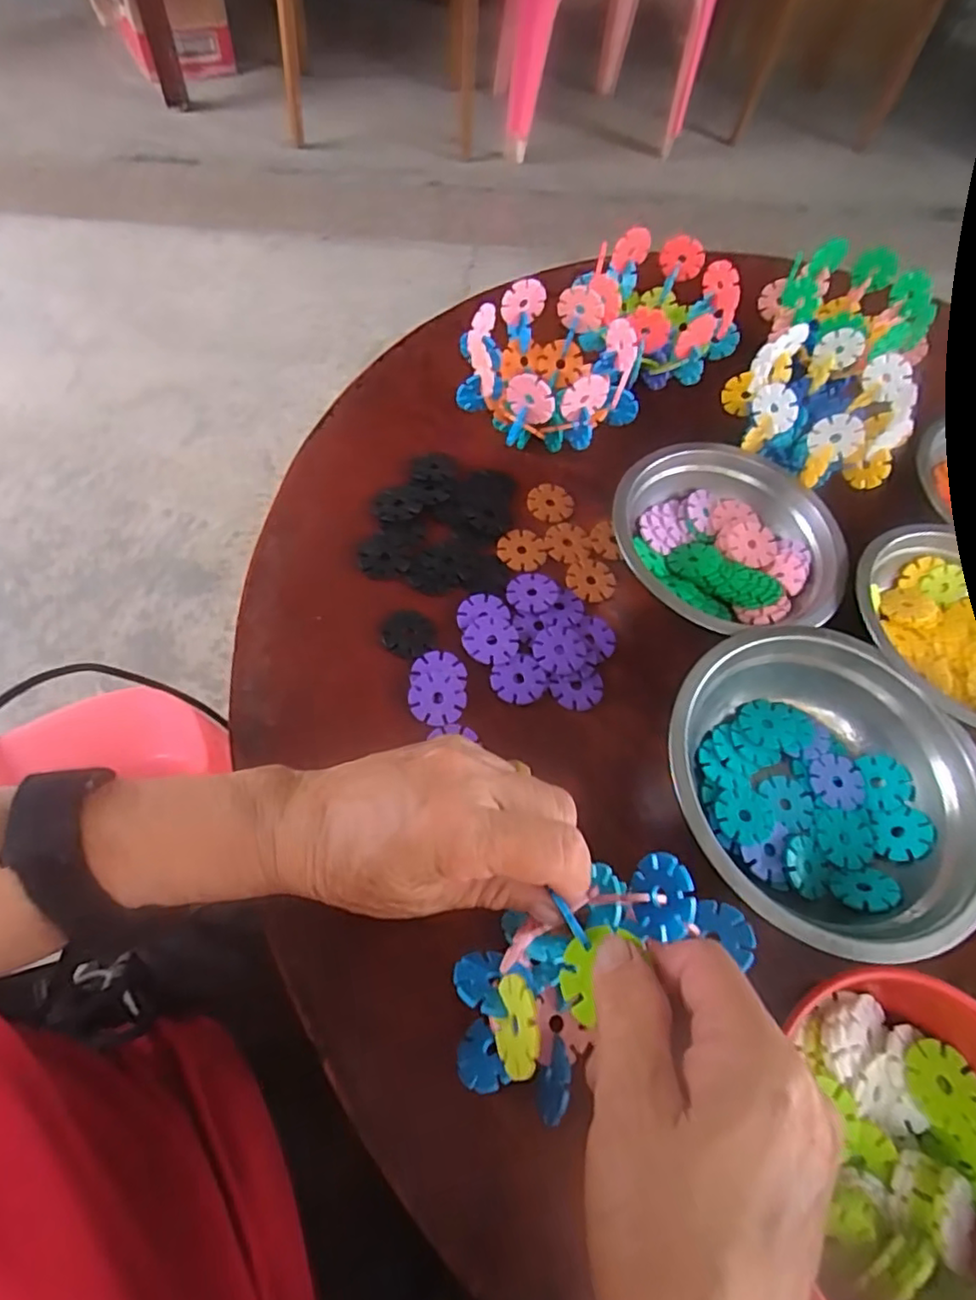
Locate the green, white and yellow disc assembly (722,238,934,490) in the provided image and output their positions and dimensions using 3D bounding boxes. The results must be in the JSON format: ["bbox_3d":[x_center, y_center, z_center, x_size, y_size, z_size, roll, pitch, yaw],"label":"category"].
[{"bbox_3d":[0.252,-0.213,0.455,0.124,0.055,0.225,23,63,7],"label":"green, white and yellow disc assembly"}]

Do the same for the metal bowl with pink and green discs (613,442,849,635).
[{"bbox_3d":[0.150,-0.067,0.397,0.131,0.041,0.135,3,63,-5],"label":"metal bowl with pink and green discs"}]

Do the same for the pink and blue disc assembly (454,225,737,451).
[{"bbox_3d":[0.081,-0.214,0.444,0.217,0.068,0.112,-36,71,-20],"label":"pink and blue disc assembly"}]

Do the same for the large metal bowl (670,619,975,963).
[{"bbox_3d":[0.172,0.069,0.326,0.161,0.049,0.165,-9,65,-11],"label":"large metal bowl"}]

